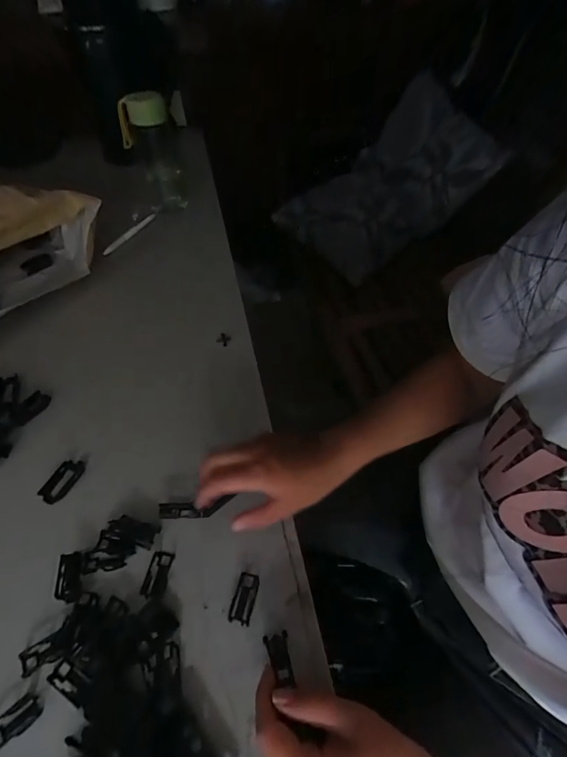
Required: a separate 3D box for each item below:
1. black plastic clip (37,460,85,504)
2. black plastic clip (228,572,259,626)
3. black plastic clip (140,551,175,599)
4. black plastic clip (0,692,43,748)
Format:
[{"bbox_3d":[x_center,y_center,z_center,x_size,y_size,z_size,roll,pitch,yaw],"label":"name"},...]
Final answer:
[{"bbox_3d":[-0.239,0.108,0.419,0.026,0.007,0.050,21,55,16],"label":"black plastic clip"},{"bbox_3d":[-0.034,0.196,0.346,0.020,0.014,0.039,10,53,8],"label":"black plastic clip"},{"bbox_3d":[-0.118,0.183,0.365,0.020,0.006,0.039,8,53,7],"label":"black plastic clip"},{"bbox_3d":[-0.209,0.266,0.300,0.039,0.008,0.019,-35,60,-24],"label":"black plastic clip"}]

